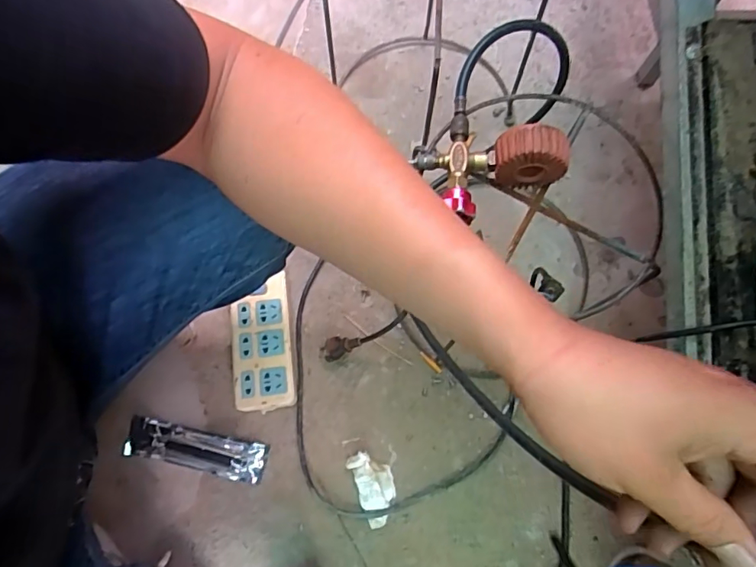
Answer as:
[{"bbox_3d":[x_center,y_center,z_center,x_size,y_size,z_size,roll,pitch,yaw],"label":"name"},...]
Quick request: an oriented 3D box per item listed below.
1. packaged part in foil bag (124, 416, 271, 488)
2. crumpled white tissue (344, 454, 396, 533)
[{"bbox_3d":[-0.236,0.215,0.658,0.182,0.021,0.050,11,74,5],"label":"packaged part in foil bag"},{"bbox_3d":[-0.003,0.258,0.646,0.049,0.024,0.090,-21,74,-5],"label":"crumpled white tissue"}]

